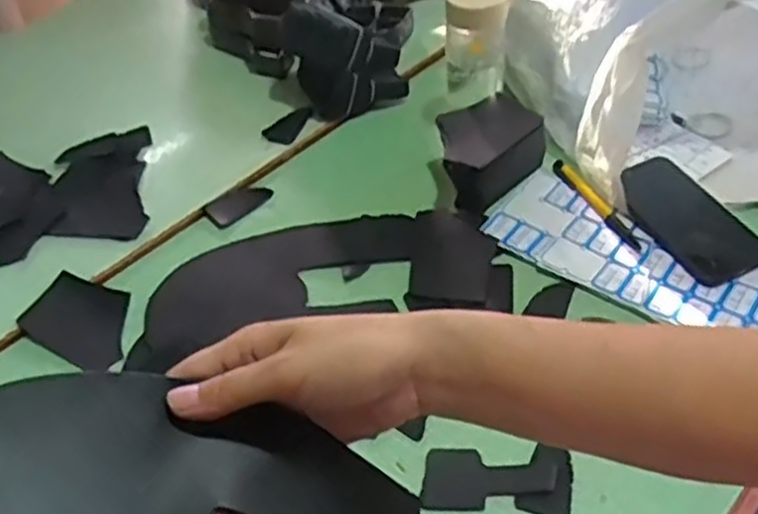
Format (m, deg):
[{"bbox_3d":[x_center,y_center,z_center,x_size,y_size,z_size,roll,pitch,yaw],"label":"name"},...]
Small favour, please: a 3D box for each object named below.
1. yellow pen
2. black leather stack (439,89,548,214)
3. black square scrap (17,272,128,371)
[{"bbox_3d":[0.207,-0.053,0.732,0.016,0.013,0.139,-19,45,-13],"label":"yellow pen"},{"bbox_3d":[0.102,-0.103,0.751,0.087,0.063,0.116,30,54,31],"label":"black leather stack"},{"bbox_3d":[-0.259,0.055,0.675,0.099,0.004,0.074,25,58,17],"label":"black square scrap"}]

